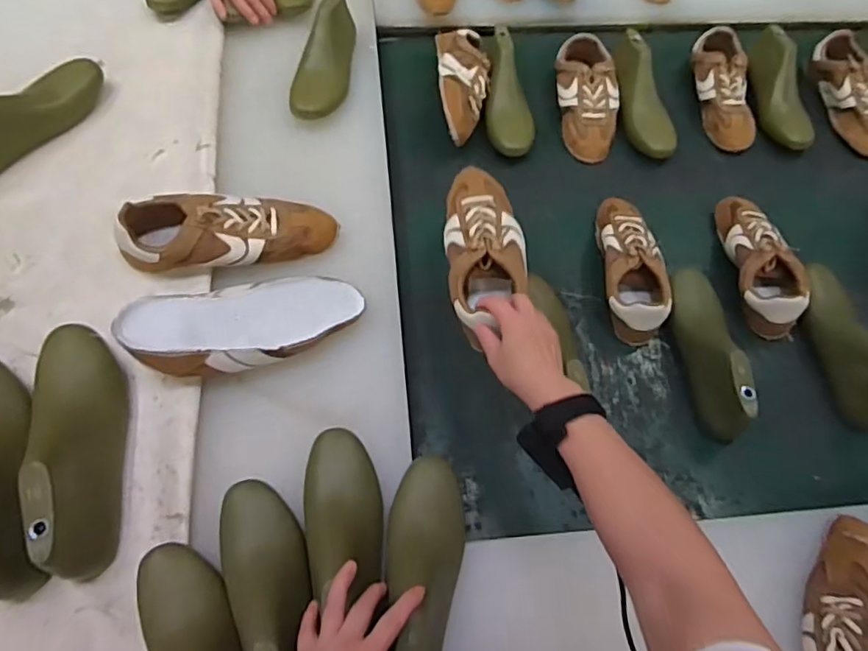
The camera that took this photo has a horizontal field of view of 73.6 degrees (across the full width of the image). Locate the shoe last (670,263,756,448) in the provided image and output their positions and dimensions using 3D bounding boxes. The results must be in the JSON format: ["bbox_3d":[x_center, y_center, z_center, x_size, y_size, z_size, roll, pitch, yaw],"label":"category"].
[{"bbox_3d":[0.347,0.022,0.739,0.062,0.086,0.237,2,65,-2],"label":"shoe last"}]

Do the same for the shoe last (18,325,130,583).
[{"bbox_3d":[-0.366,0.110,0.587,0.075,0.091,0.273,-15,67,-9],"label":"shoe last"}]

